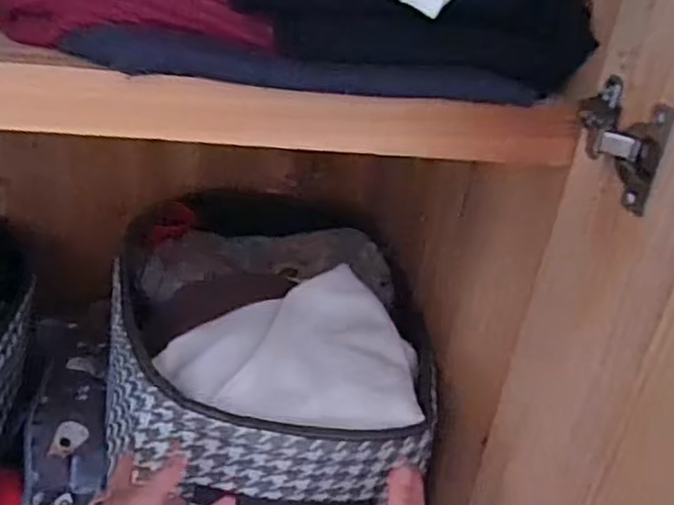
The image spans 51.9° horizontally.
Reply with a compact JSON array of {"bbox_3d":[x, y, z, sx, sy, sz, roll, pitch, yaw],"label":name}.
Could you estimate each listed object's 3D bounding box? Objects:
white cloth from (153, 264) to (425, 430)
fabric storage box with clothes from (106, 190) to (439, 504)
[{"bbox_3d":[-0.036,0.081,0.641,0.222,0.025,0.180,9,35,2],"label":"white cloth"},{"bbox_3d":[-0.069,0.081,0.770,0.290,0.182,0.475,1,29,-10],"label":"fabric storage box with clothes"}]

